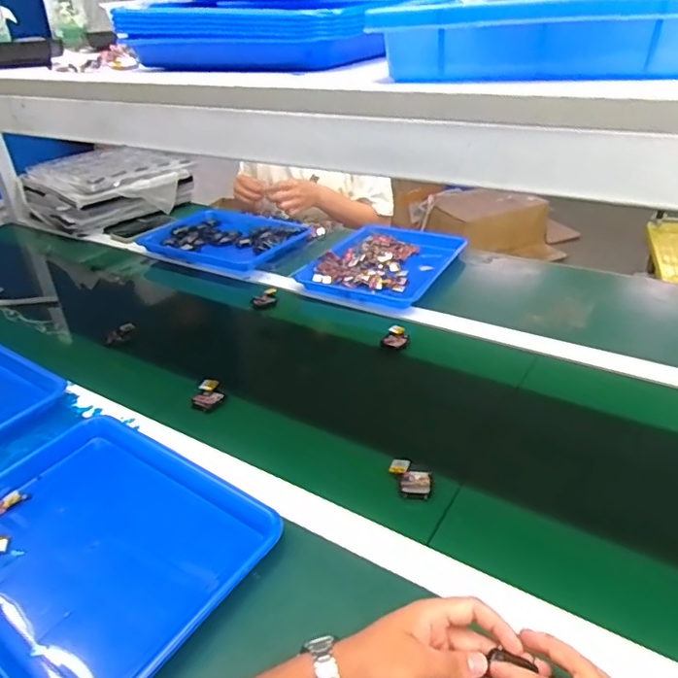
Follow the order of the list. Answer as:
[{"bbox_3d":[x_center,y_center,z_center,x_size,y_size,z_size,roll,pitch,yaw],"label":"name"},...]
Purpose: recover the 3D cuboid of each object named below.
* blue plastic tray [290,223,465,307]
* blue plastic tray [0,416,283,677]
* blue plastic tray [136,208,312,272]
[{"bbox_3d":[0.095,-0.156,1.070,0.236,0.031,0.300,14,37,27],"label":"blue plastic tray"},{"bbox_3d":[-0.243,0.202,0.551,0.320,0.032,0.247,18,38,31],"label":"blue plastic tray"},{"bbox_3d":[-0.259,-0.231,1.255,0.359,0.040,0.270,23,41,36],"label":"blue plastic tray"}]

